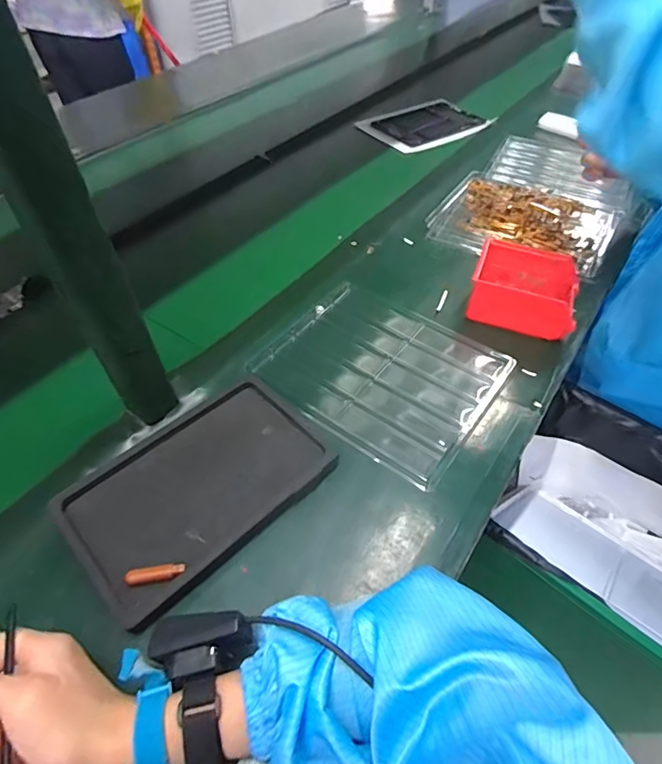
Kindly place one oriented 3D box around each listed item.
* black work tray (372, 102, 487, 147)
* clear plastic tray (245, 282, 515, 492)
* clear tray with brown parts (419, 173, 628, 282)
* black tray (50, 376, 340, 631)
[{"bbox_3d":[0.222,-0.613,1.099,0.232,0.019,0.170,-29,54,-21],"label":"black work tray"},{"bbox_3d":[0.063,-0.017,0.587,0.268,0.022,0.225,28,56,24],"label":"clear plastic tray"},{"bbox_3d":[0.327,-0.276,0.787,0.280,0.023,0.226,26,54,22],"label":"clear tray with brown parts"},{"bbox_3d":[-0.131,0.102,0.470,0.248,0.016,0.158,-37,57,-26],"label":"black tray"}]

